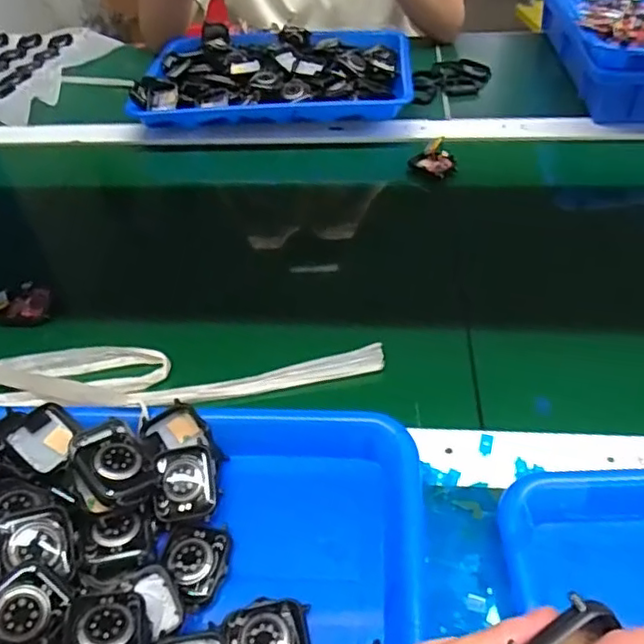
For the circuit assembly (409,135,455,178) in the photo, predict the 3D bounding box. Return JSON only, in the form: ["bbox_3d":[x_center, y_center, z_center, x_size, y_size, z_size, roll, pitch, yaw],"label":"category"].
[{"bbox_3d":[0.115,-0.173,0.631,0.043,0.027,0.030,26,53,29],"label":"circuit assembly"}]

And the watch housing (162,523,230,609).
[{"bbox_3d":[-0.070,0.131,0.331,0.034,0.013,0.041,-1,45,5],"label":"watch housing"}]

